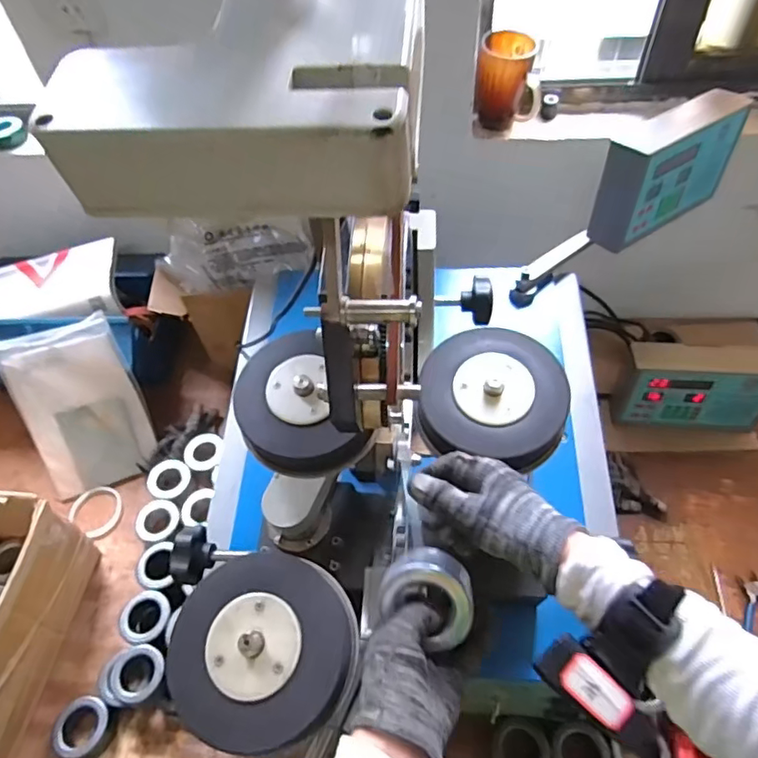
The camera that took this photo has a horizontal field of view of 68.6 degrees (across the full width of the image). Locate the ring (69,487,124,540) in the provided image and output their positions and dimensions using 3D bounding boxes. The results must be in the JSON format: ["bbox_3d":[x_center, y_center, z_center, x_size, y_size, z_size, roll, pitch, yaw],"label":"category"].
[{"bbox_3d":[-0.462,0.216,0.915,0.084,0.017,0.077,-2,52,3],"label":"ring"}]

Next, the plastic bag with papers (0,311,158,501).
[{"bbox_3d":[-0.493,0.047,0.913,0.189,0.278,0.043,-21,12,-11],"label":"plastic bag with papers"}]

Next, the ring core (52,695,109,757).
[{"bbox_3d":[-0.379,0.449,0.716,0.066,0.041,0.067,-2,52,3],"label":"ring core"}]

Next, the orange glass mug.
[{"bbox_3d":[0.196,-0.441,0.841,0.096,0.127,0.072,7,53,9],"label":"orange glass mug"}]

